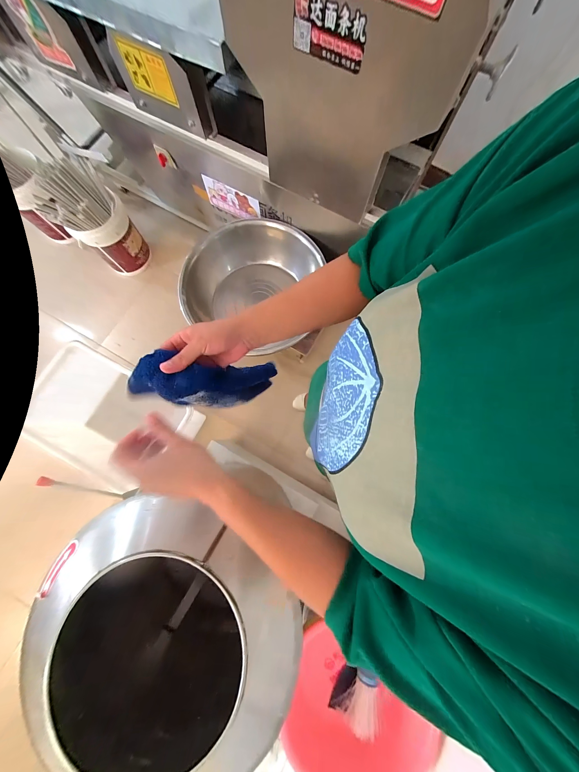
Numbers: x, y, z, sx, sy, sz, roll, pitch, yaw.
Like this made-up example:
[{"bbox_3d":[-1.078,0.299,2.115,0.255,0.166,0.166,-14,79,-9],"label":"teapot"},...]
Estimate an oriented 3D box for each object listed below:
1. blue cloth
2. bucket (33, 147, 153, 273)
[{"bbox_3d":[-0.118,-0.006,0.405,0.078,0.238,0.064,-21,75,37],"label":"blue cloth"},{"bbox_3d":[-0.967,-0.824,1.296,0.278,0.444,0.323,44,81,9],"label":"bucket"}]

